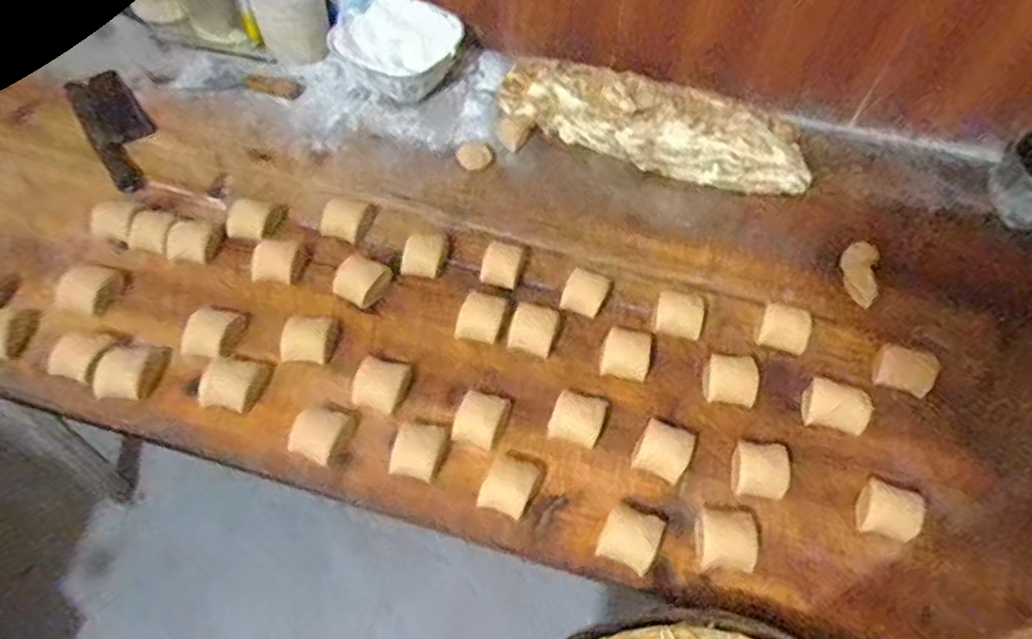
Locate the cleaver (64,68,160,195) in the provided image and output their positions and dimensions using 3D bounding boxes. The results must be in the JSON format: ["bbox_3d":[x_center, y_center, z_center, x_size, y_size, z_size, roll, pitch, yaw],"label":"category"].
[{"bbox_3d":[-0.582,-0.281,0.924,0.085,0.020,0.263,-29,62,-20],"label":"cleaver"}]

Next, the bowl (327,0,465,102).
[{"bbox_3d":[-0.178,-0.430,1.011,0.177,0.083,0.179,1,56,-2],"label":"bowl"}]

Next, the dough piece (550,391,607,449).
[{"bbox_3d":[0.070,0.111,0.702,0.061,0.045,0.055,9,56,3],"label":"dough piece"}]

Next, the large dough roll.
[{"bbox_3d":[0.211,-0.306,0.964,0.475,0.089,0.121,16,57,8],"label":"large dough roll"}]

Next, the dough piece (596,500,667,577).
[{"bbox_3d":[0.115,0.218,0.631,0.052,0.020,0.056,25,58,13],"label":"dough piece"}]

